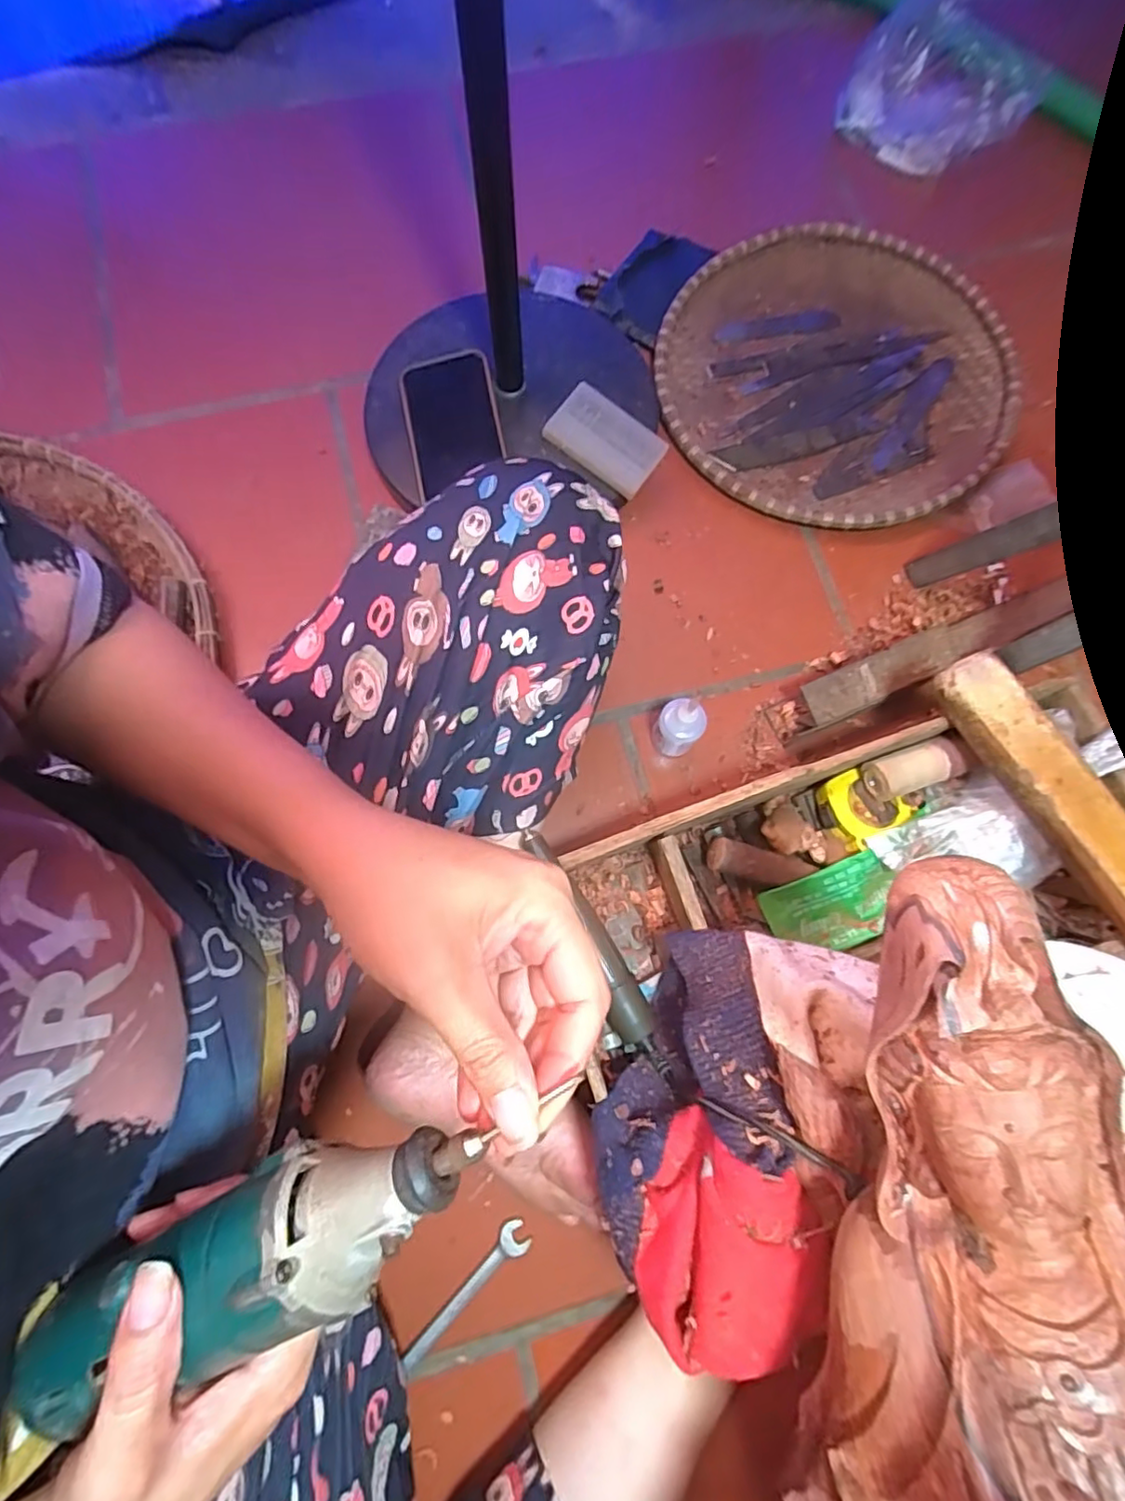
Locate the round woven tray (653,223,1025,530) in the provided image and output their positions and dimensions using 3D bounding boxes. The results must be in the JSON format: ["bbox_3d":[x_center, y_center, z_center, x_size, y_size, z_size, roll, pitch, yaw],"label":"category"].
[{"bbox_3d":[0.264,-0.364,0.596,0.319,0.039,0.324,0,76,0],"label":"round woven tray"}]

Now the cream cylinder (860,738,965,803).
[{"bbox_3d":[0.246,0.013,0.428,0.063,0.022,0.029,-18,77,-5],"label":"cream cylinder"}]

